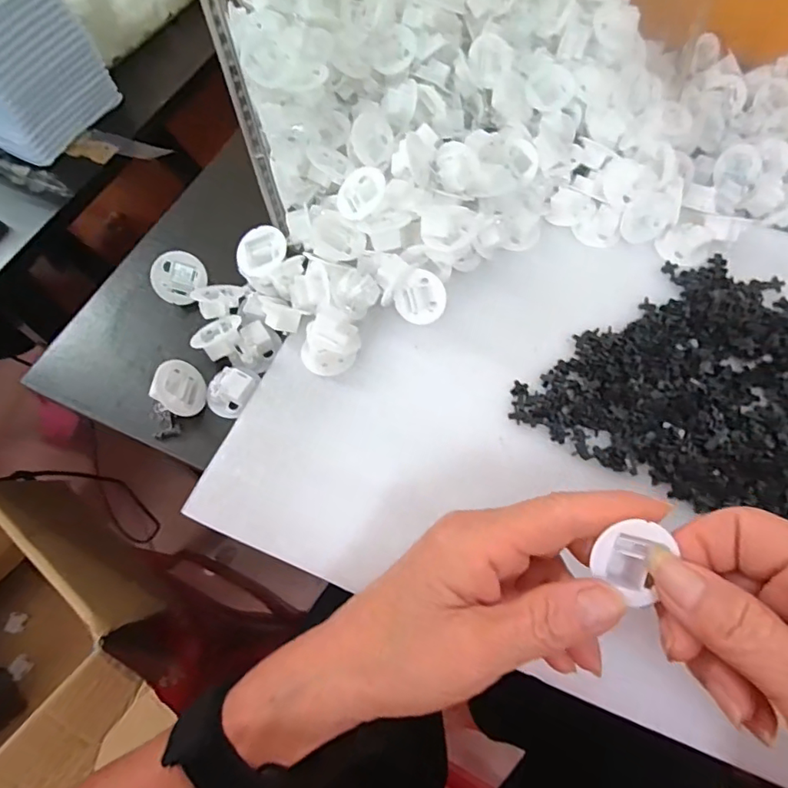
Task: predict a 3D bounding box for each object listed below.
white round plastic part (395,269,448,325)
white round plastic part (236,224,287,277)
[{"bbox_3d":[0.017,-0.059,0.320,0.029,0.010,0.031,5,110,15],"label":"white round plastic part"},{"bbox_3d":[-0.082,-0.088,0.325,0.032,0.007,0.032,-2,80,14],"label":"white round plastic part"}]

